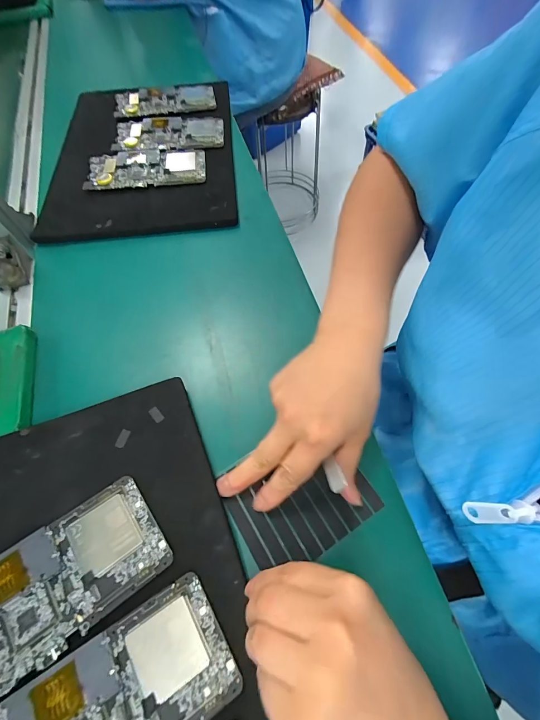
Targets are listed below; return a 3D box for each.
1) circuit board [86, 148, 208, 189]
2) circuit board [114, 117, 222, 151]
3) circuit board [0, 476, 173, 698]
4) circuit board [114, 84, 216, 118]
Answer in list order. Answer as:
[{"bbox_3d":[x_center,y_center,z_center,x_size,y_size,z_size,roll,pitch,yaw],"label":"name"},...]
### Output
[{"bbox_3d":[-0.167,-0.264,0.448,0.154,0.008,0.077,-9,63,-2],"label":"circuit board"},{"bbox_3d":[-0.148,-0.336,0.486,0.155,0.009,0.076,-5,63,1],"label":"circuit board"},{"bbox_3d":[-0.146,0.149,0.213,0.148,0.012,0.071,-35,67,-14],"label":"circuit board"},{"bbox_3d":[-0.167,-0.418,0.527,0.155,0.015,0.070,-15,64,-5],"label":"circuit board"}]

